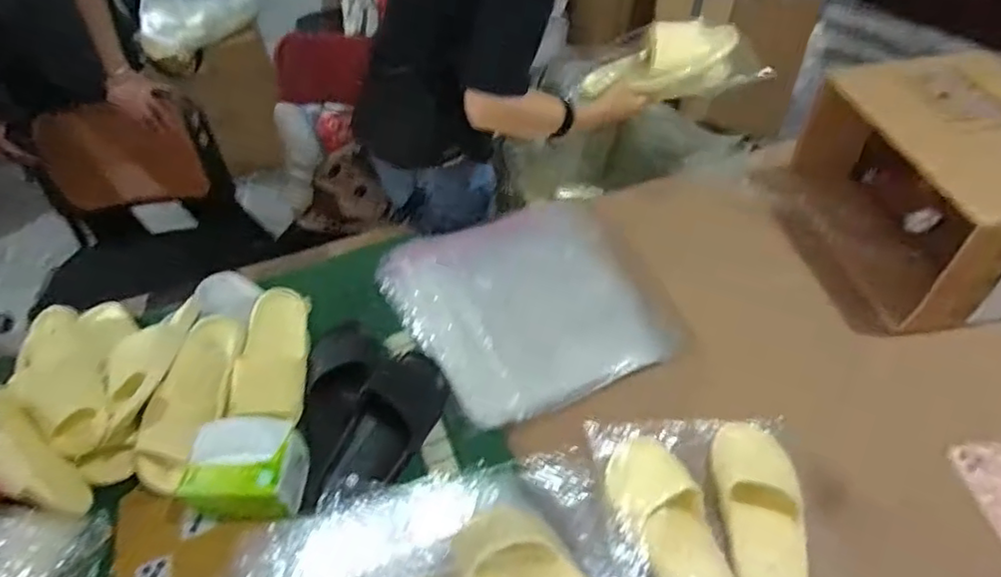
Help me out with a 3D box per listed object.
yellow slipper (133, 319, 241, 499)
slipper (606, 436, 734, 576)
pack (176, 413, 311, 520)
[{"bbox_3d":[-0.449,0.158,0.864,0.092,0.067,0.257,12,71,15],"label":"yellow slipper"},{"bbox_3d":[0.209,0.287,0.736,0.100,0.051,0.232,-19,49,-13],"label":"slipper"},{"bbox_3d":[-0.336,0.237,0.802,0.138,0.087,0.117,4,47,8],"label":"pack"}]

